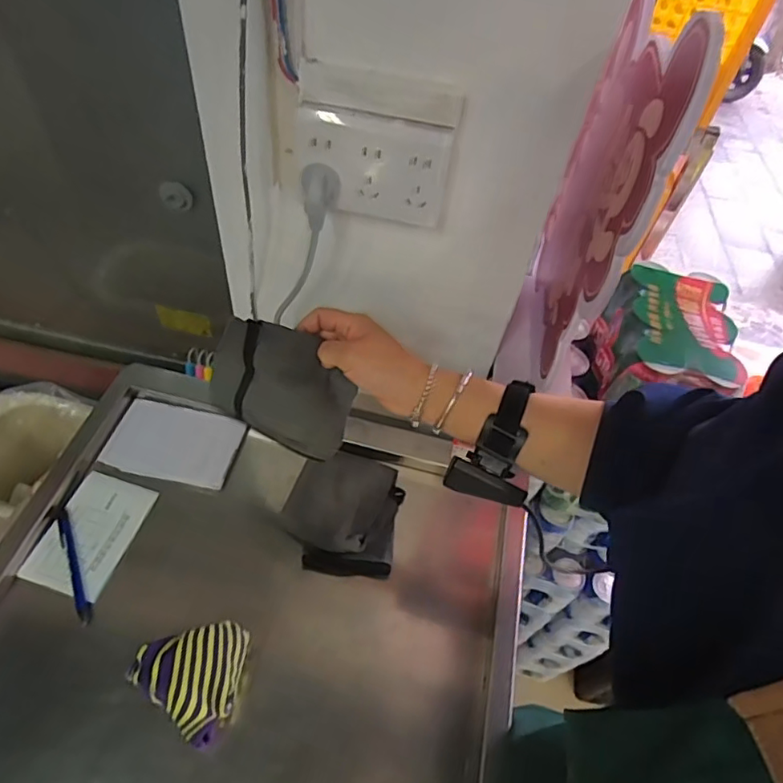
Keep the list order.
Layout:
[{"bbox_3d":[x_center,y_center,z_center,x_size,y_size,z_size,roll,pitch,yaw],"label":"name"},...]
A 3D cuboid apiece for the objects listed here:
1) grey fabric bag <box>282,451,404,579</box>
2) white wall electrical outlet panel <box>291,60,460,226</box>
[{"bbox_3d":[-0.054,0.135,0.636,0.125,0.052,0.131,12,53,2],"label":"grey fabric bag"},{"bbox_3d":[-0.016,-0.208,0.480,0.131,0.119,0.018,13,53,3],"label":"white wall electrical outlet panel"}]

